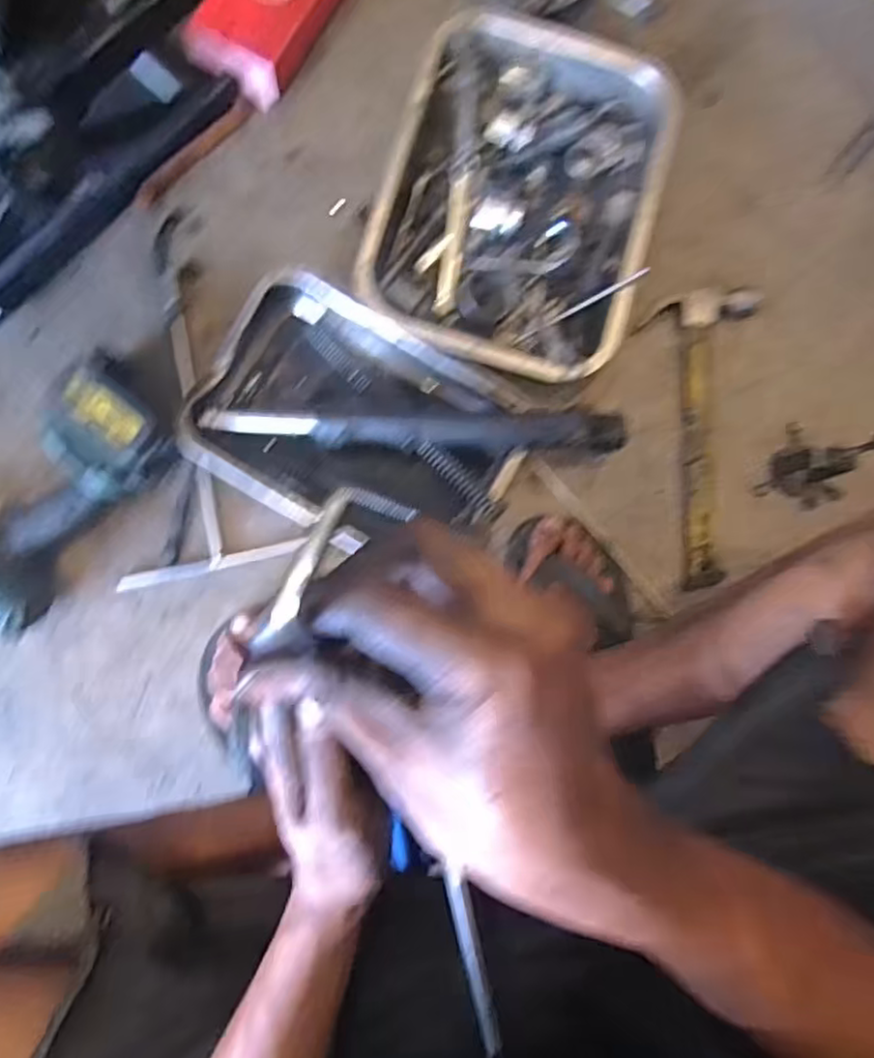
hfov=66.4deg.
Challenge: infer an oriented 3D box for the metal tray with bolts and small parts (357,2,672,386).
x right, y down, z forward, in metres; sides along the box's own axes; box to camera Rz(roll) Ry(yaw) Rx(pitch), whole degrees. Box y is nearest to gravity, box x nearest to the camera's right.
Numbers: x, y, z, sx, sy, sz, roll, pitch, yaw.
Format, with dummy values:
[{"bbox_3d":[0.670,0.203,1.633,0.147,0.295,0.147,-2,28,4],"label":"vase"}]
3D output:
[{"bbox_3d":[0.081,-0.332,0.689,0.260,0.089,0.351,18,86,-5],"label":"metal tray with bolts and small parts"}]

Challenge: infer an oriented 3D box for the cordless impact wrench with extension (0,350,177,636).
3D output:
[{"bbox_3d":[-0.449,-0.120,0.630,0.393,0.087,0.257,45,84,-2],"label":"cordless impact wrench with extension"}]

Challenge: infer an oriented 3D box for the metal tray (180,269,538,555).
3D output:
[{"bbox_3d":[-0.077,-0.101,0.671,0.296,0.071,0.215,30,85,-4],"label":"metal tray"}]

